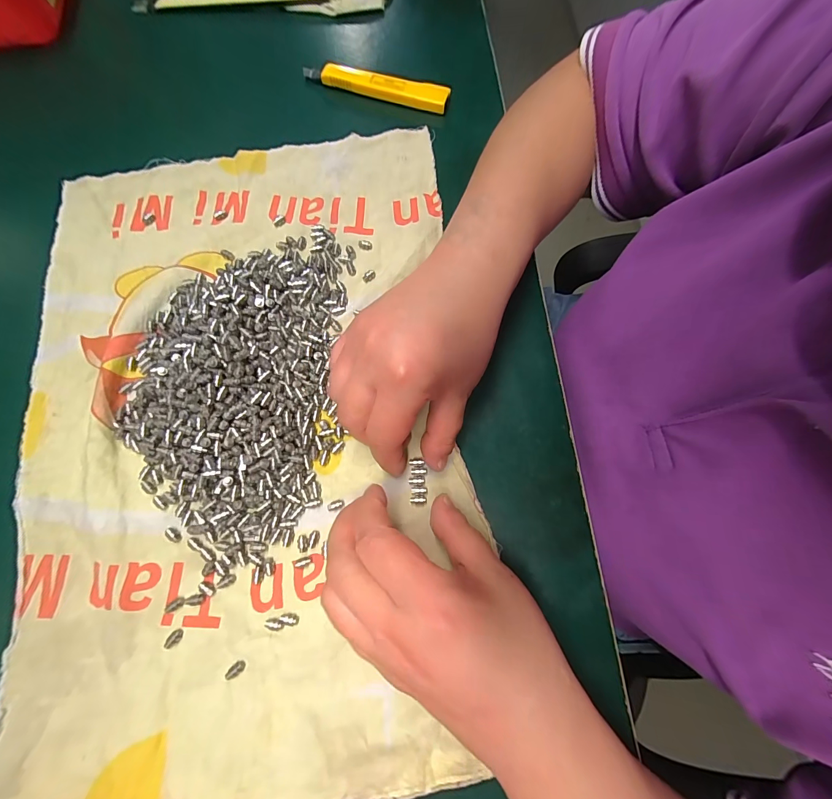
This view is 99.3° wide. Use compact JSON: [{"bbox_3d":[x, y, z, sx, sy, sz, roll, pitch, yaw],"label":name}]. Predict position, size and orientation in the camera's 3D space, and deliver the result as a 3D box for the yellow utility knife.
[{"bbox_3d":[-0.036,-0.279,0.313,0.133,0.014,0.018,19,76,5],"label":"yellow utility knife"}]

